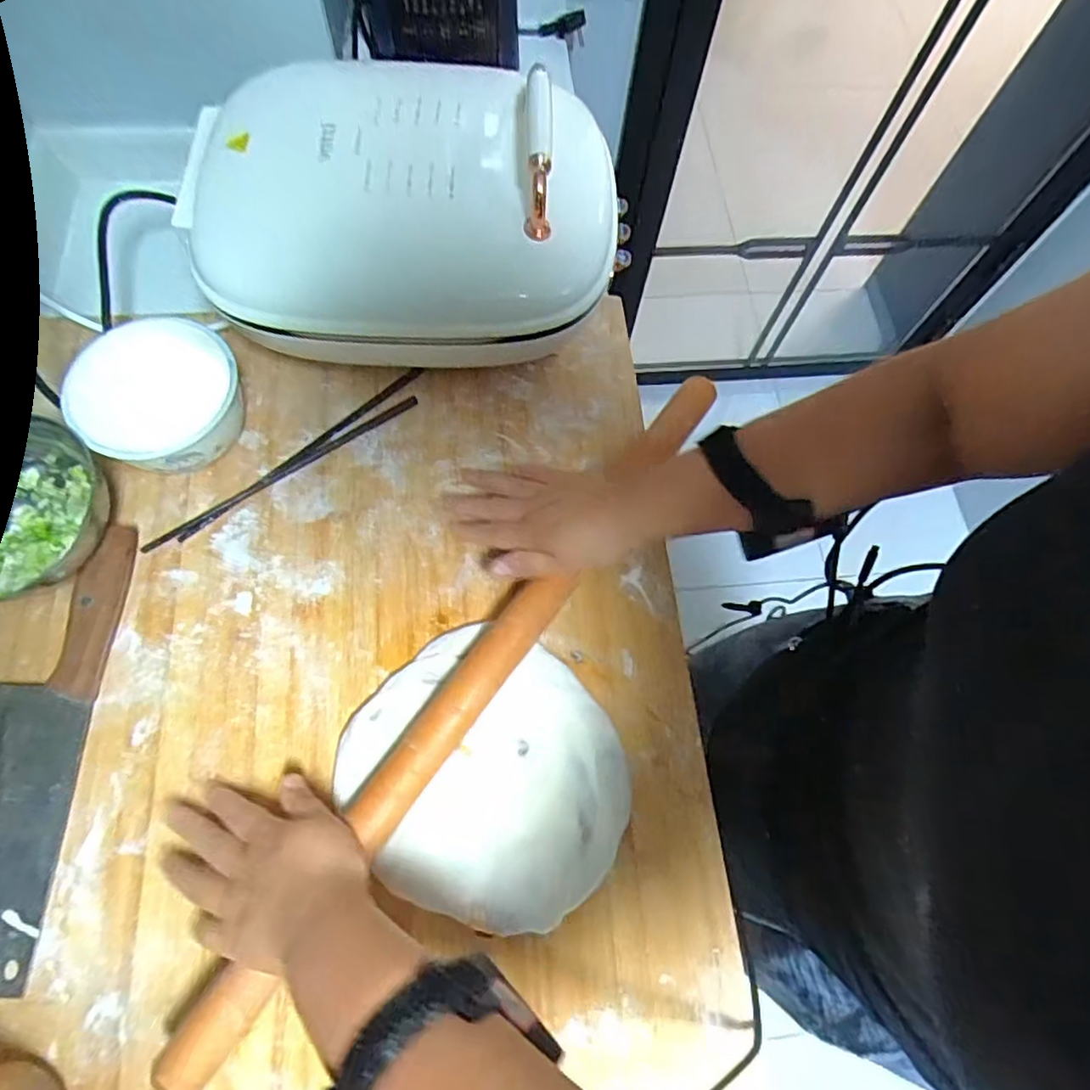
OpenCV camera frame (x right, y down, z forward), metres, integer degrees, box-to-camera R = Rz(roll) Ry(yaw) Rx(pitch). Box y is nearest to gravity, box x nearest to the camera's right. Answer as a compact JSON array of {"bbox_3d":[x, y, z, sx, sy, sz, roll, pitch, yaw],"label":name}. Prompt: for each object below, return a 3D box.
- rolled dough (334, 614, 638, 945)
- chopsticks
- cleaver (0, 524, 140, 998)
[{"bbox_3d":[-0.040,0.156,0.435,0.195,0.013,0.177,21,70,5],"label":"rolled dough"},{"bbox_3d":[-0.206,-0.071,0.510,0.251,0.018,0.023,-34,75,-14],"label":"chopsticks"},{"bbox_3d":[-0.359,0.130,0.426,0.091,0.021,0.294,2,69,-2],"label":"cleaver"}]

